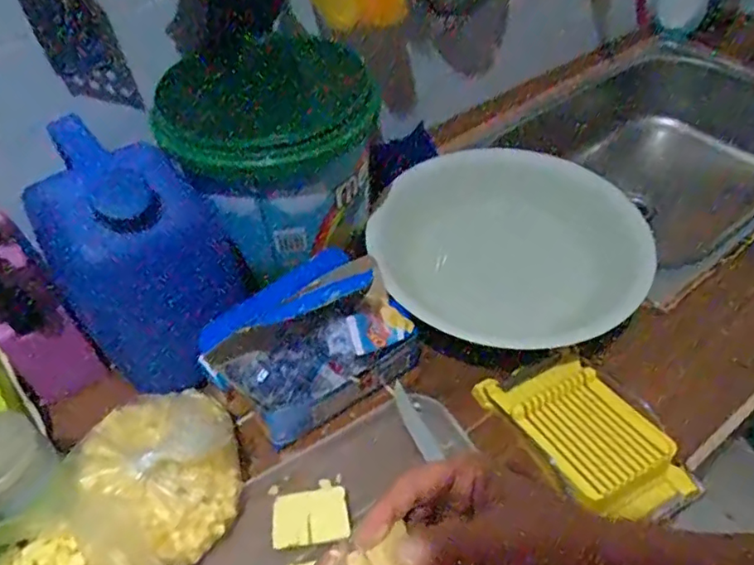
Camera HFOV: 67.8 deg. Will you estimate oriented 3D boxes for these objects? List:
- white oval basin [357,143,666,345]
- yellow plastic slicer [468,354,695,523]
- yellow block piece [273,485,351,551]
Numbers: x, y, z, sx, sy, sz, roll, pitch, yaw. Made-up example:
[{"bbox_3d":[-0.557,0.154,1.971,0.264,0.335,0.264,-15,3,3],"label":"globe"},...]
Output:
[{"bbox_3d":[0.180,-0.043,0.829,0.385,0.286,0.091,14,50,15],"label":"white oval basin"},{"bbox_3d":[0.198,0.140,0.547,0.119,0.037,0.182,-25,51,-18],"label":"yellow plastic slicer"},{"bbox_3d":[-0.059,0.209,0.501,0.067,0.012,0.046,-5,48,-2],"label":"yellow block piece"}]

